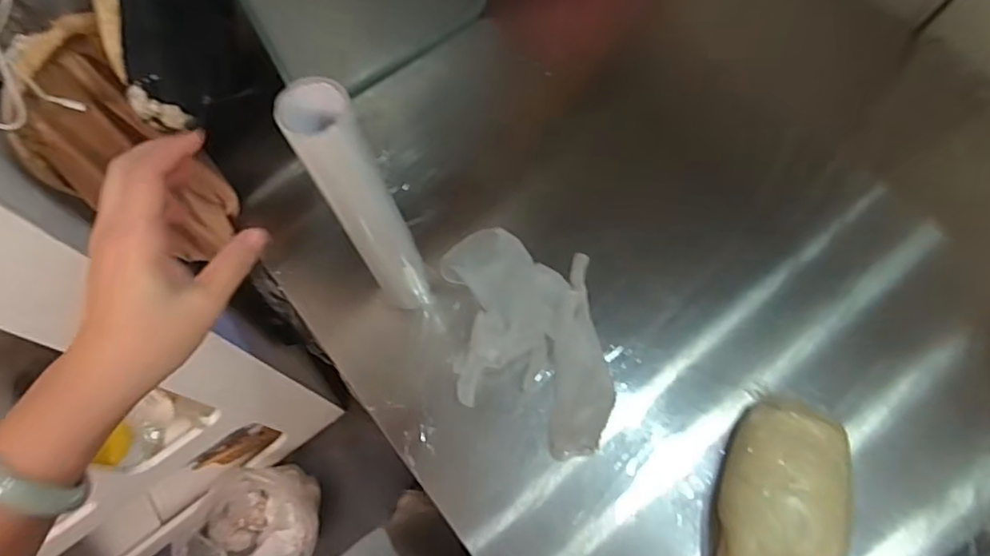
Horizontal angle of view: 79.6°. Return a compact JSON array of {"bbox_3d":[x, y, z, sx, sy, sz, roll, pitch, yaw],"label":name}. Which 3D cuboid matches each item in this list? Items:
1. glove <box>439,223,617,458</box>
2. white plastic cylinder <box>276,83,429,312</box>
[{"bbox_3d":[0.032,0.057,0.608,0.153,0.034,0.245,-6,68,1],"label":"glove"},{"bbox_3d":[-0.103,-0.046,0.504,0.045,0.301,0.047,-1,68,3],"label":"white plastic cylinder"}]

